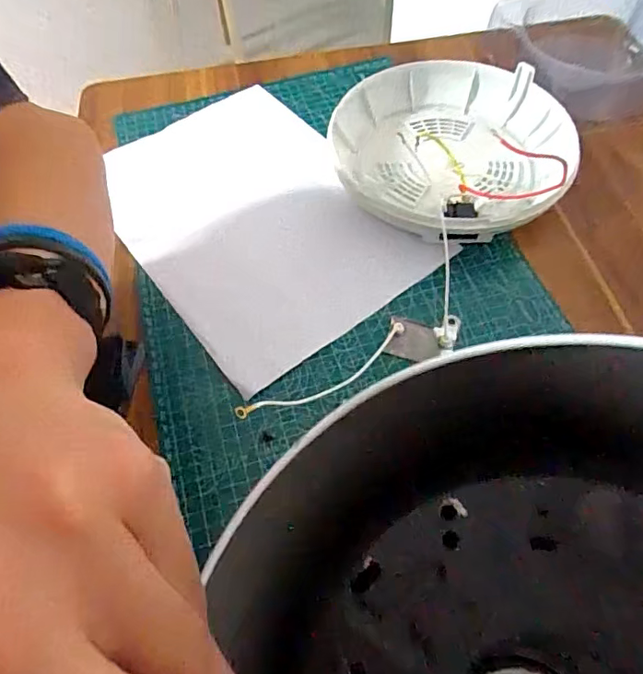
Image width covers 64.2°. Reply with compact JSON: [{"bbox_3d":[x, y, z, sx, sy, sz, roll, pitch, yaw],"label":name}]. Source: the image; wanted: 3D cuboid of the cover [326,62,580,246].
[{"bbox_3d":[0.113,-0.158,0.435,0.201,0.043,0.200,-14,59,-5],"label":"cover"}]

